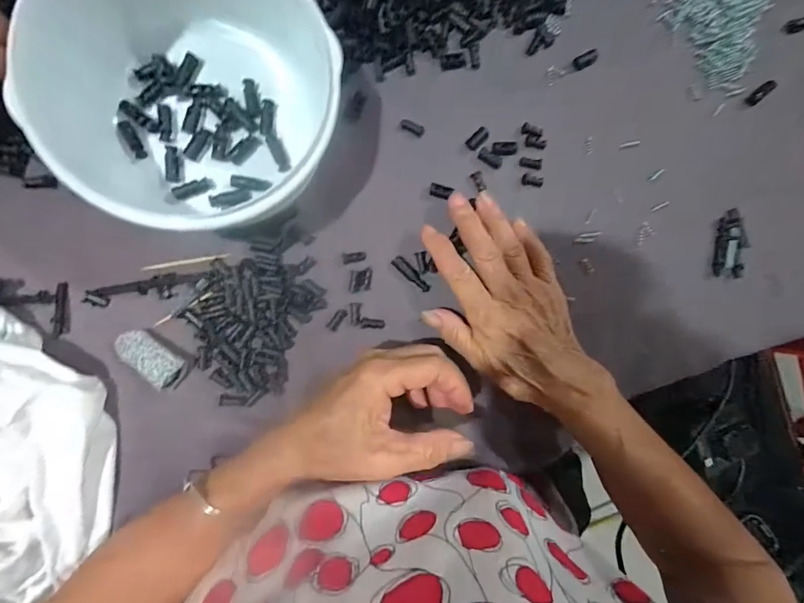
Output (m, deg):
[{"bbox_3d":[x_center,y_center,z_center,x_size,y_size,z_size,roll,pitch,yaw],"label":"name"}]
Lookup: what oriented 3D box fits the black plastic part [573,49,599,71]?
[{"bbox_3d":[0.146,-0.192,0.315,0.021,0.005,0.011,-30,96,-6],"label":"black plastic part"}]

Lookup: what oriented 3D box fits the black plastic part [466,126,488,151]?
[{"bbox_3d":[0.058,-0.126,0.309,0.019,0.007,0.010,-45,97,-4],"label":"black plastic part"}]

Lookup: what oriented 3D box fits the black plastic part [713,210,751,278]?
[{"bbox_3d":[0.281,-0.049,0.338,0.024,0.006,0.056,7,90,-8],"label":"black plastic part"}]

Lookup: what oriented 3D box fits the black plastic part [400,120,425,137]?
[{"bbox_3d":[0.008,-0.132,0.302,0.019,0.007,0.007,27,87,-8],"label":"black plastic part"}]

